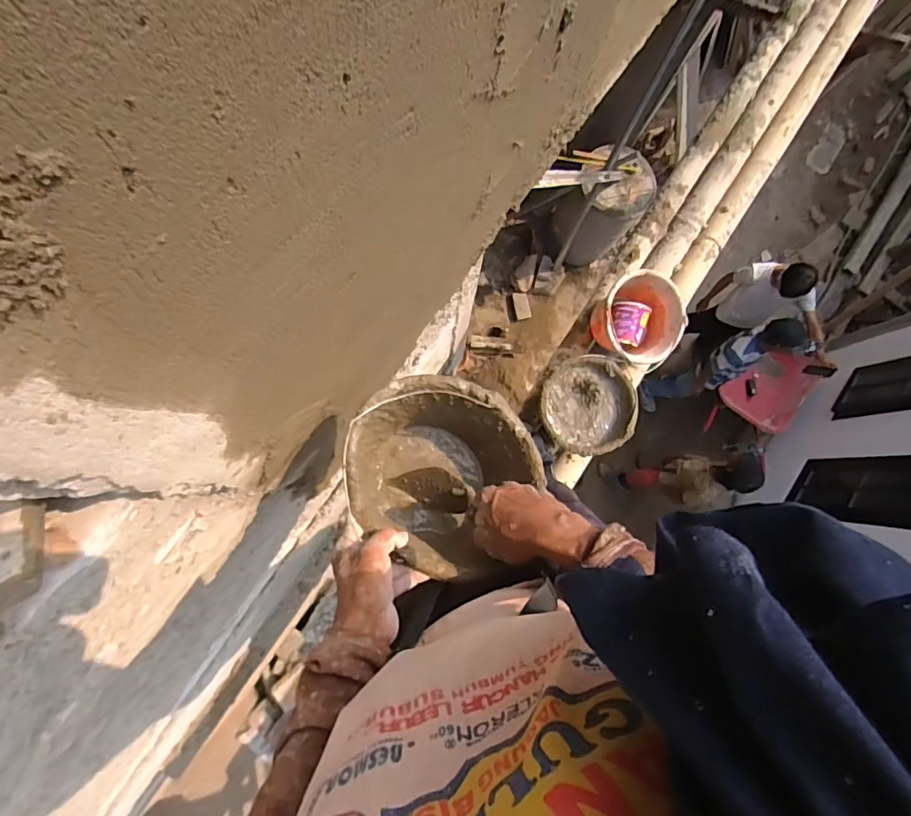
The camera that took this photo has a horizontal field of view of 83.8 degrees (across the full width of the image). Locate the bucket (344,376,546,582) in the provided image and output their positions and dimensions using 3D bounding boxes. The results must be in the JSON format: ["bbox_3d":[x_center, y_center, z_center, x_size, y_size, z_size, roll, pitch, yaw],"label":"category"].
[{"bbox_3d":[-0.017,0.086,0.681,0.223,0.186,0.224,0,83,-2],"label":"bucket"}]

